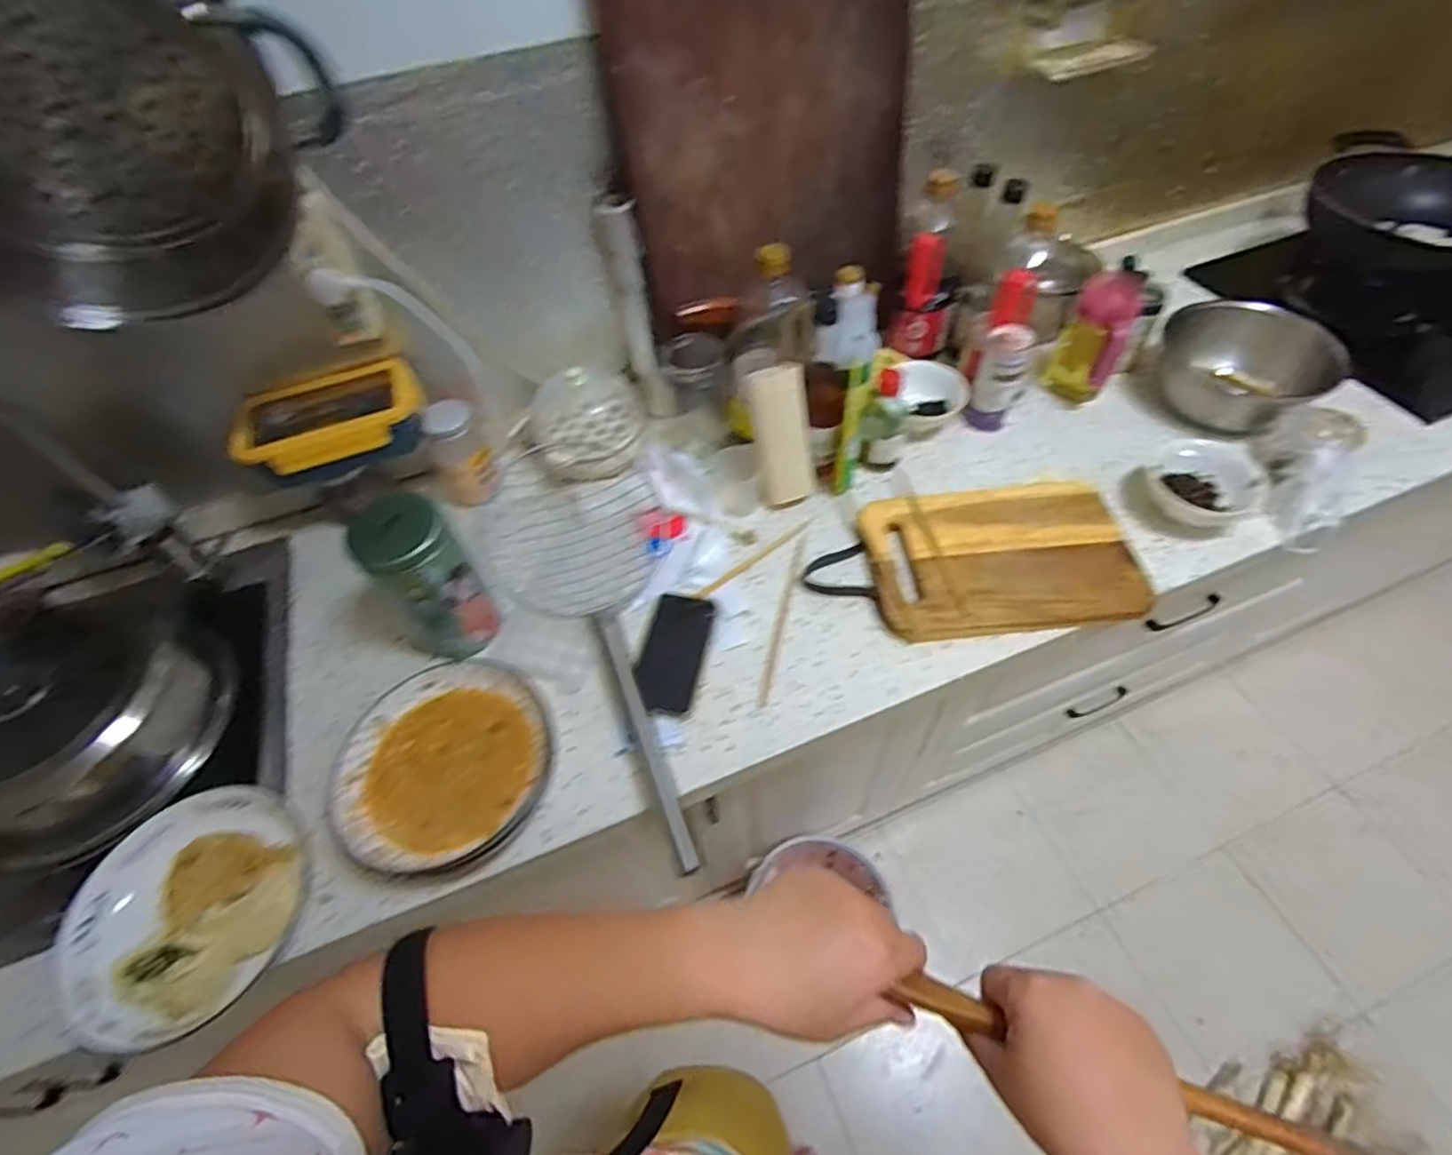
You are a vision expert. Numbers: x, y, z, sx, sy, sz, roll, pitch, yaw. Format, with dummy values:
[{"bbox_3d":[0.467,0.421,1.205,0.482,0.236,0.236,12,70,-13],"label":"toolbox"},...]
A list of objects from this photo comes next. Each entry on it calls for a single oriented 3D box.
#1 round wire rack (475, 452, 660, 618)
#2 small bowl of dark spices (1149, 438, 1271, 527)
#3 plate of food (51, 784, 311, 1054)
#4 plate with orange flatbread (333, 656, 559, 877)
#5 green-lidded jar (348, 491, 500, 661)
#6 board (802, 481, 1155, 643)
[{"bbox_3d":[-0.194,-0.045,0.779,0.208,0.026,0.186,12,68,2],"label":"round wire rack"},{"bbox_3d":[0.579,-0.115,0.788,0.117,0.050,0.114,-2,53,3],"label":"small bowl of dark spices"},{"bbox_3d":[-0.471,0.283,0.564,0.189,0.049,0.199,-2,53,3],"label":"plate of food"},{"bbox_3d":[-0.265,0.176,0.636,0.185,0.055,0.197,-2,53,3],"label":"plate with orange flatbread"},{"bbox_3d":[-0.315,0.005,0.685,0.087,0.187,0.093,-2,53,3],"label":"green-lidded jar"},{"bbox_3d":[0.288,-0.024,0.762,0.352,0.030,0.213,-7,53,0],"label":"board"}]

